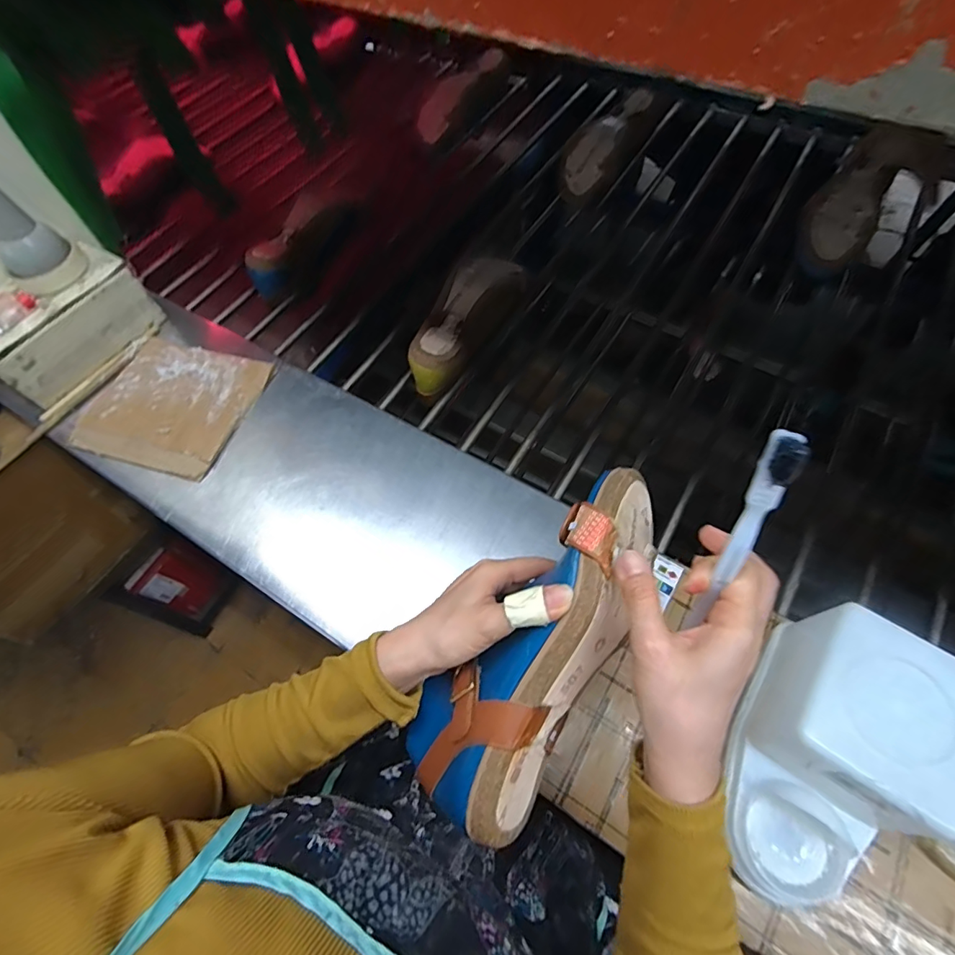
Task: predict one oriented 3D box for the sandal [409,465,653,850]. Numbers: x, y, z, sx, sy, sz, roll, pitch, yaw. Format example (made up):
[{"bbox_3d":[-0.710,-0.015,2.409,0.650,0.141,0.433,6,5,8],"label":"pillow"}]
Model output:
[{"bbox_3d":[0.044,0.104,0.321,0.091,0.073,0.249,31,83,20],"label":"sandal"}]

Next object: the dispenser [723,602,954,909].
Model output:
[{"bbox_3d":[0.248,0.196,0.335,0.106,0.115,0.187,28,66,18],"label":"dispenser"}]

